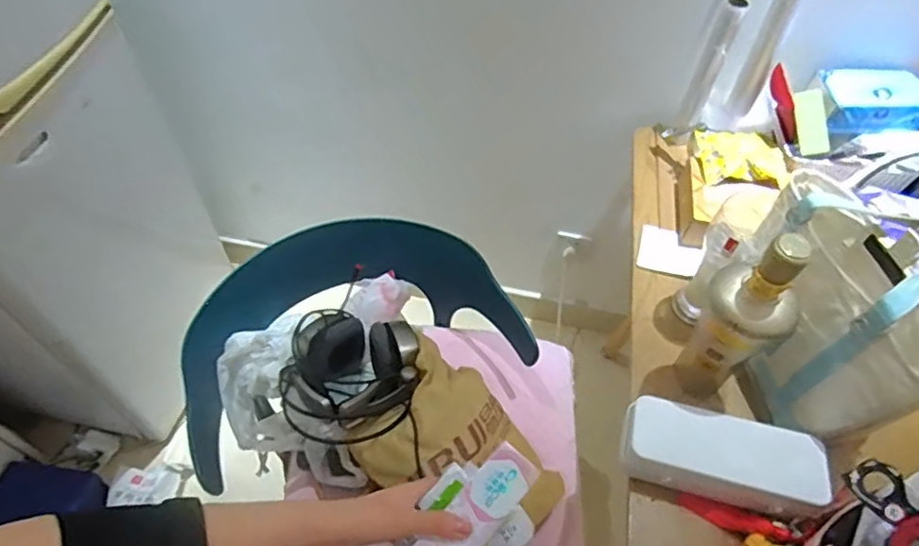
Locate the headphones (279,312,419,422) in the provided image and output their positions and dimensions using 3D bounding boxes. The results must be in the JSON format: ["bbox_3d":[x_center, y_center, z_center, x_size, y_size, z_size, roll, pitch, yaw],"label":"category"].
[{"bbox_3d":[-0.150,0.141,0.866,0.180,0.109,0.178,1,54,-1],"label":"headphones"}]

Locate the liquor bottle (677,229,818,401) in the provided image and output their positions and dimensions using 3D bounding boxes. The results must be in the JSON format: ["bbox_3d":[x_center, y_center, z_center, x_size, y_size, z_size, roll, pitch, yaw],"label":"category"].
[{"bbox_3d":[0.312,0.067,0.695,0.089,0.282,0.070,32,59,20],"label":"liquor bottle"}]

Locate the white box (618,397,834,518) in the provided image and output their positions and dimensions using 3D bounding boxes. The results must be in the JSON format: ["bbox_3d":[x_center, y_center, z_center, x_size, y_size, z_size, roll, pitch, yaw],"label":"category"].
[{"bbox_3d":[0.303,0.211,0.703,0.219,0.055,0.099,14,54,8],"label":"white box"}]

